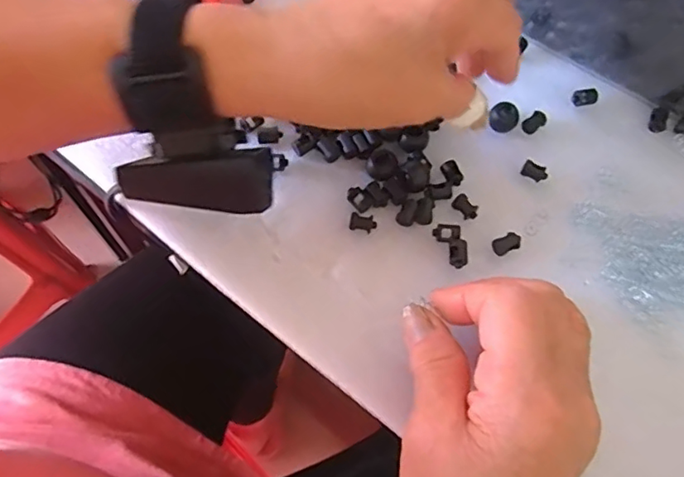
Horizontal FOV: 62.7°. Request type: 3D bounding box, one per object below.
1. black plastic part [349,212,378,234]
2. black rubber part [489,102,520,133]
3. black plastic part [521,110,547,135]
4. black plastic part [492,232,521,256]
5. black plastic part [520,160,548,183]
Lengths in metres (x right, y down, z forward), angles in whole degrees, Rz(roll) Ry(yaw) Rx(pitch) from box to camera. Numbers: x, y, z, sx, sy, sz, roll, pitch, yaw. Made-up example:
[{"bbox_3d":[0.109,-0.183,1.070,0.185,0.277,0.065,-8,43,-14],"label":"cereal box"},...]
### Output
[{"bbox_3d":[0.012,-0.008,0.303,0.014,0.007,0.007,13,67,4],"label":"black plastic part"},{"bbox_3d":[0.096,-0.072,0.332,0.016,0.009,0.015,1,65,-2],"label":"black rubber part"},{"bbox_3d":[0.115,-0.069,0.335,0.015,0.006,0.009,-40,73,-17],"label":"black plastic part"},{"bbox_3d":[0.088,0.003,0.299,0.016,0.006,0.009,-25,69,-12],"label":"black plastic part"},{"bbox_3d":[0.110,-0.037,0.320,0.014,0.006,0.008,31,69,11],"label":"black plastic part"}]

